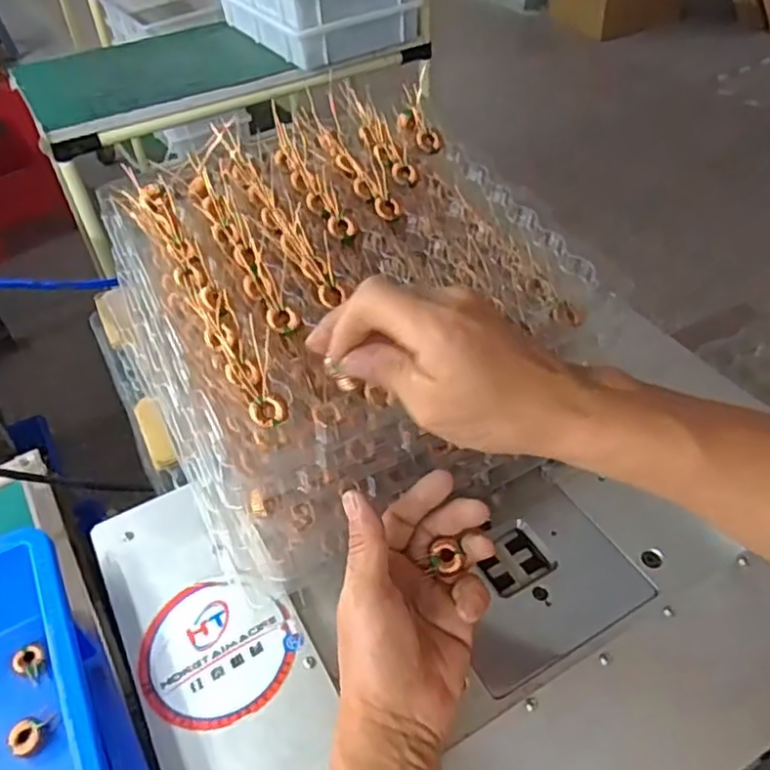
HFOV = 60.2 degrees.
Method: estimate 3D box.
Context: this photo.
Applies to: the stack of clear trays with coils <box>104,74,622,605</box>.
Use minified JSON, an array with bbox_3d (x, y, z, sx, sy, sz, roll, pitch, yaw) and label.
[{"bbox_3d":[-0.023,-0.051,0.505,0.281,0.164,0.271,-20,47,-16],"label":"stack of clear trays with coils"}]

